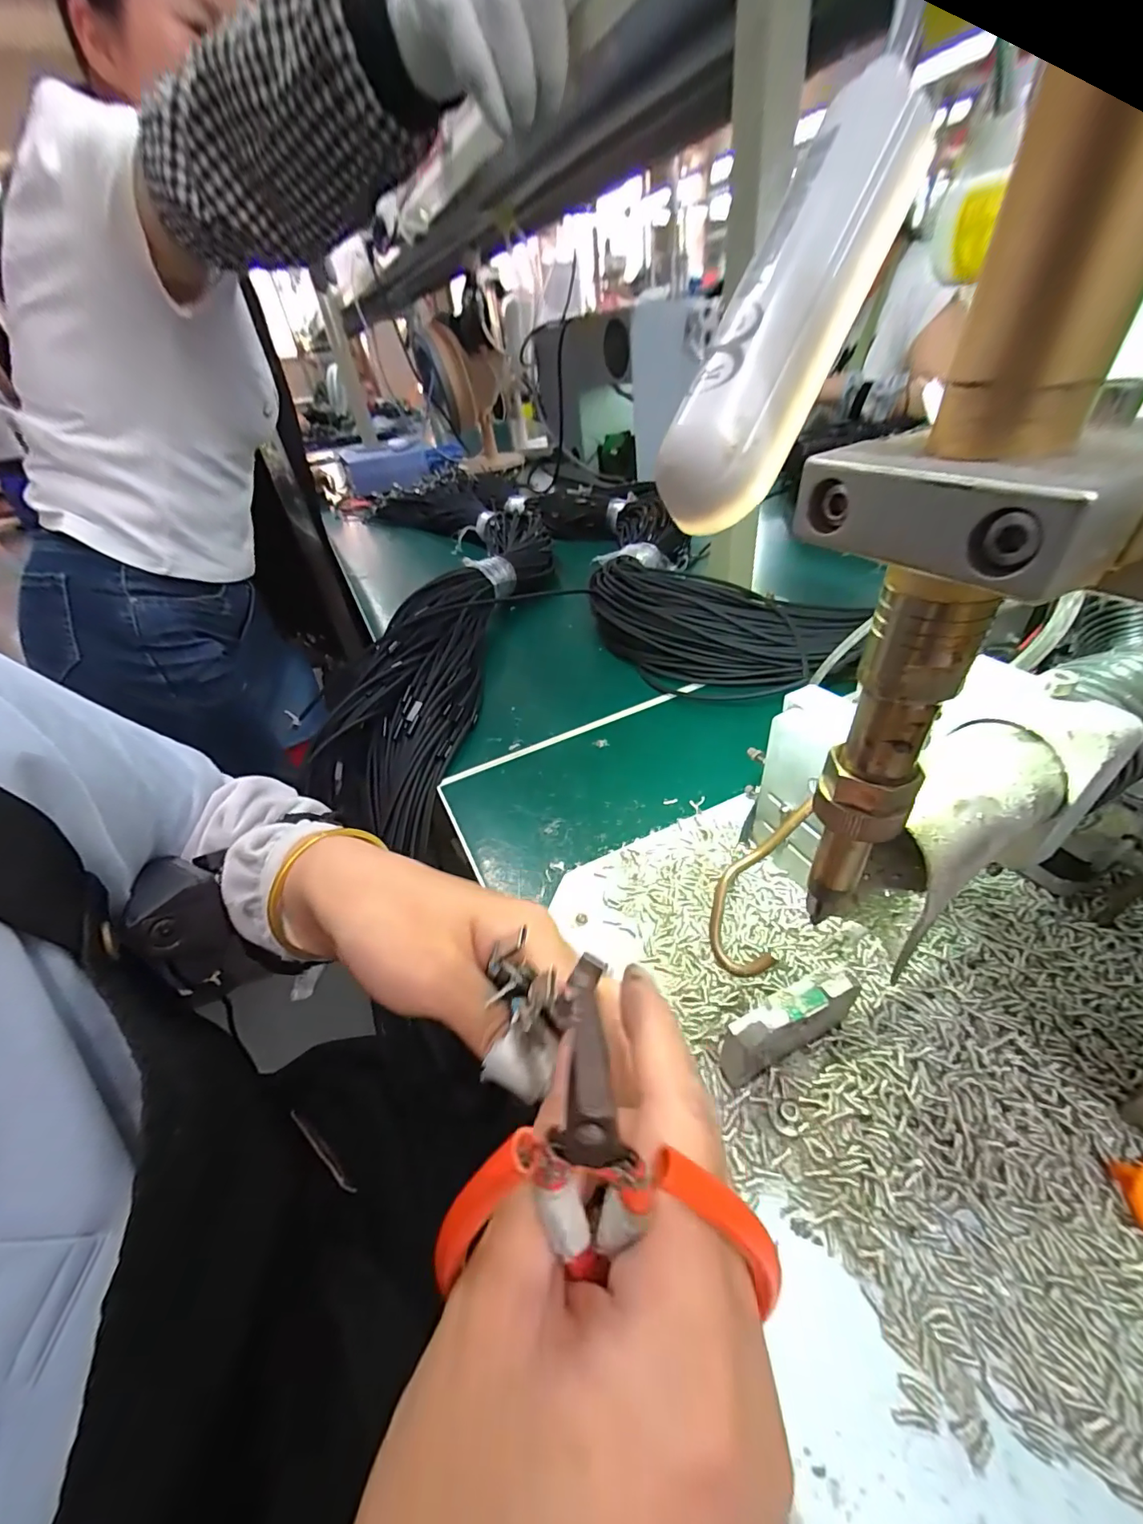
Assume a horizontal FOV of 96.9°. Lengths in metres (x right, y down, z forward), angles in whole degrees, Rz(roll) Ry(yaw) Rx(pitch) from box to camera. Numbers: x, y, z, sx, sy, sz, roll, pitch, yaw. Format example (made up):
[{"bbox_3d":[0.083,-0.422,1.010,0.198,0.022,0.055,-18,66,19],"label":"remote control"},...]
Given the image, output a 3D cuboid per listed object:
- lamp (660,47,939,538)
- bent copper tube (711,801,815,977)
[{"bbox_3d":[0.042,-0.086,0.095,0.018,0.019,0.084,27,90,31],"label":"lamp"},{"bbox_3d":[0.062,0.039,0.166,0.023,0.006,0.060,22,76,27],"label":"bent copper tube"}]

